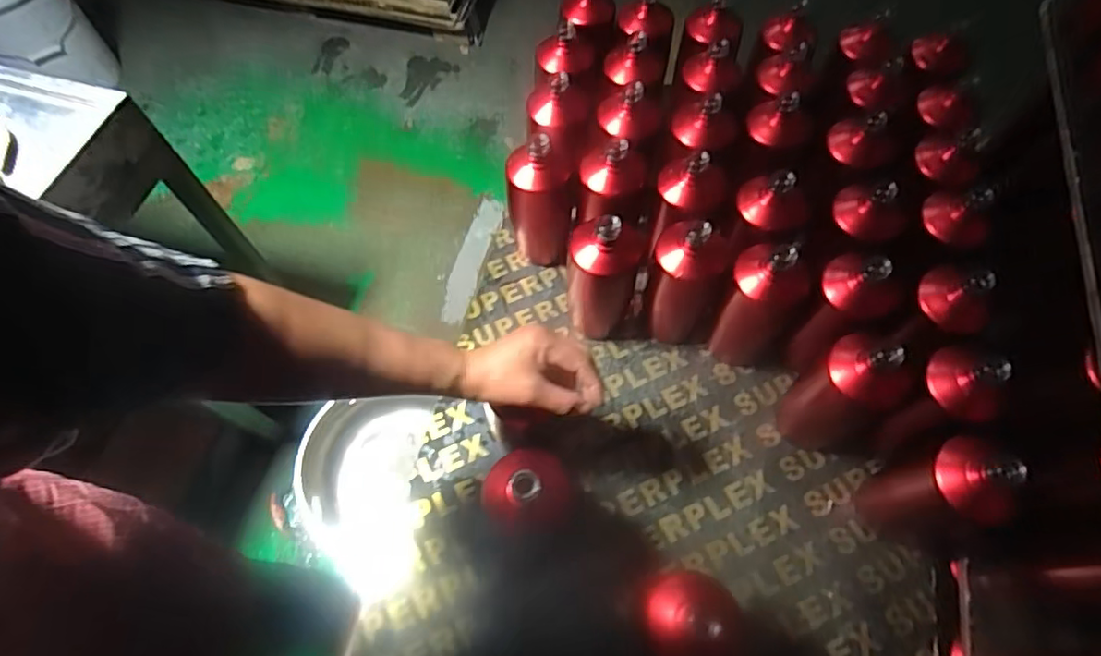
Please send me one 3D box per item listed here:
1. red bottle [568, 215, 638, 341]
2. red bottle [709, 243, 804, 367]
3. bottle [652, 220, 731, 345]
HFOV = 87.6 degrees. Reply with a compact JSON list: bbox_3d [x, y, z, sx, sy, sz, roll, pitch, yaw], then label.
[{"bbox_3d":[0.061,-0.067,0.708,0.086,0.207,0.081,7,66,5],"label":"red bottle"},{"bbox_3d":[0.242,-0.027,0.686,0.075,0.206,0.071,31,70,15],"label":"red bottle"},{"bbox_3d":[0.166,-0.058,0.705,0.086,0.202,0.075,21,67,11],"label":"bottle"}]

